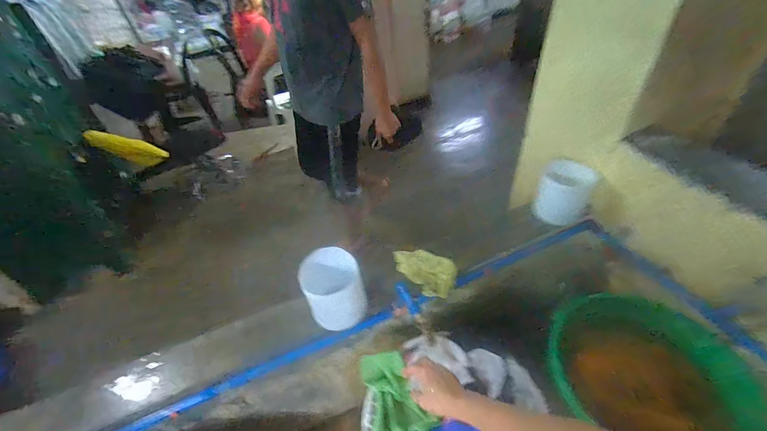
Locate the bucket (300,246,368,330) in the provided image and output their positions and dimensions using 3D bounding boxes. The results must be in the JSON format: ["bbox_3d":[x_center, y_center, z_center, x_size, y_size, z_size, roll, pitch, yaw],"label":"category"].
[{"bbox_3d":[-0.127,0.192,0.853,0.146,0.164,0.138,-19,44,-12],"label":"bucket"}]

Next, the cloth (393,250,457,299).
[{"bbox_3d":[0.115,0.166,0.996,0.199,0.051,0.129,11,46,19],"label":"cloth"}]

